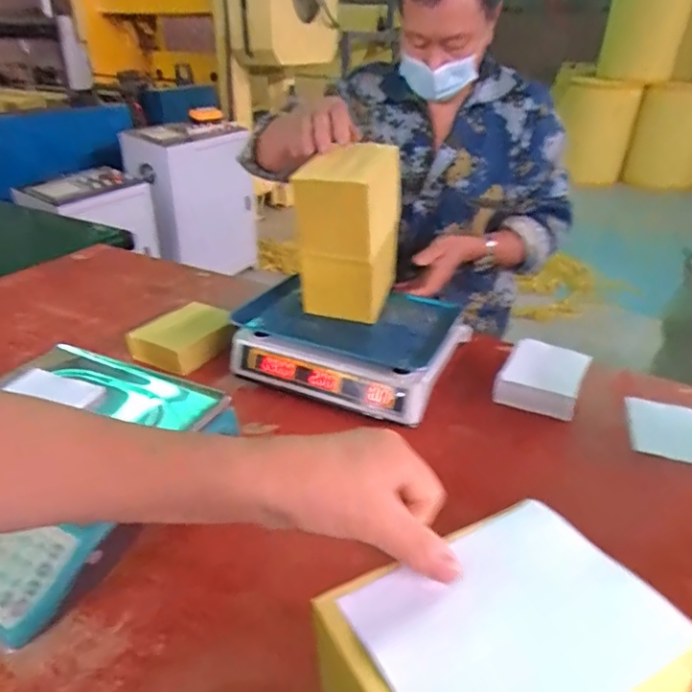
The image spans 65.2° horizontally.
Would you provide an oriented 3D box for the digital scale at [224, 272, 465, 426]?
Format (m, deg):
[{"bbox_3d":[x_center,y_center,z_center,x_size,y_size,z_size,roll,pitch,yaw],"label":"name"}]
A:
[{"bbox_3d":[0.000,-0.008,0.897,0.344,0.099,0.243,11,31,15],"label":"digital scale"}]

